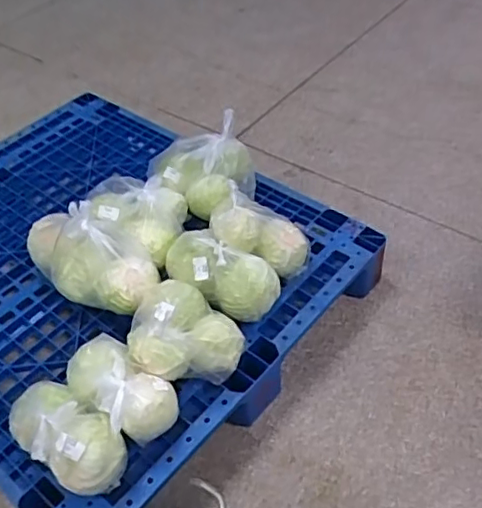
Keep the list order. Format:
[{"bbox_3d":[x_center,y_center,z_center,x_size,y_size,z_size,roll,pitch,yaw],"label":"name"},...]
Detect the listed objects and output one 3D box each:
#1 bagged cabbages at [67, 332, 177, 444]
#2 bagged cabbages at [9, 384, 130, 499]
[{"bbox_3d":[-0.235,0.271,1.175,0.227,0.140,0.140,32,58,31],"label":"bagged cabbages"},{"bbox_3d":[-0.320,0.339,1.100,0.216,0.171,0.132,27,55,27],"label":"bagged cabbages"}]

